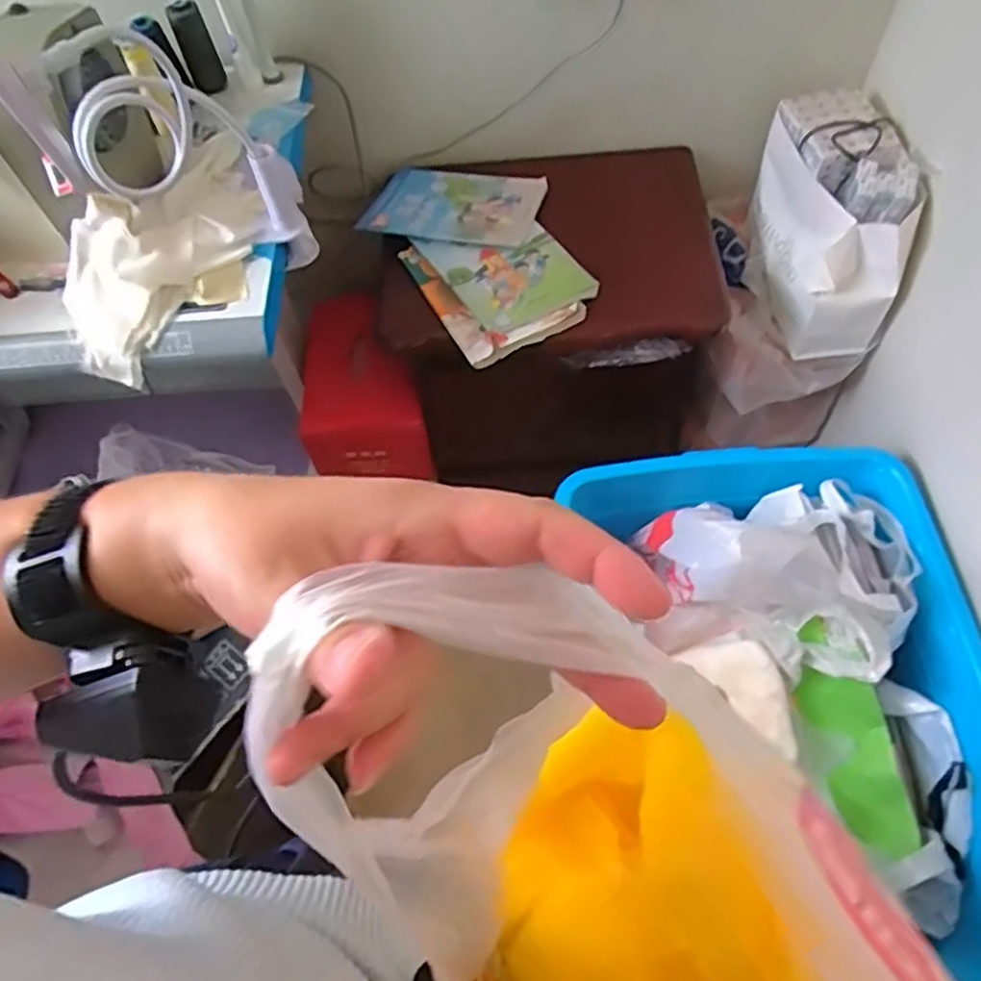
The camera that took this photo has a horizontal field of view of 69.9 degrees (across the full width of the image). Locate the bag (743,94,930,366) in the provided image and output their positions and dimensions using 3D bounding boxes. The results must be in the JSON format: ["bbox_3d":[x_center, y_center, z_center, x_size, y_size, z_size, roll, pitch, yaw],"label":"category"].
[{"bbox_3d":[0.509,-0.404,1.076,0.166,0.241,0.297,-5,60,0],"label":"bag"}]

